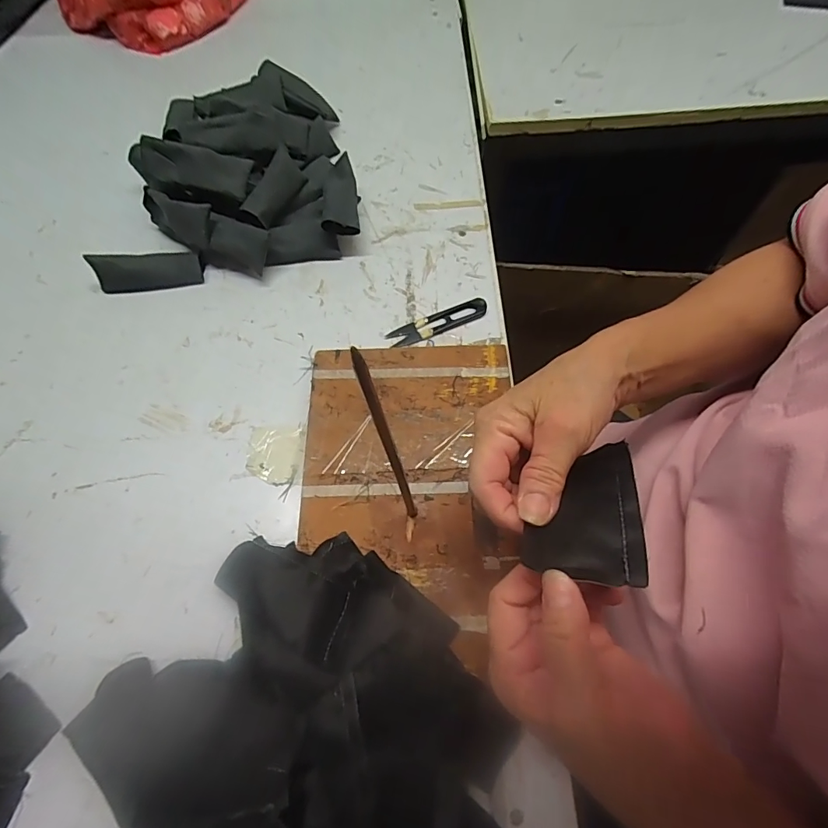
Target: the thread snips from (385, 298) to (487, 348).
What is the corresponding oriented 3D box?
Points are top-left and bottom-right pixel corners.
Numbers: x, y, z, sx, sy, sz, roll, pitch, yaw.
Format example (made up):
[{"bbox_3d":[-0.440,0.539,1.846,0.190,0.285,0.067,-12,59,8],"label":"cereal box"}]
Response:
[{"bbox_3d":[0.024,-0.089,0.434,0.100,0.007,0.022,-17,65,-6],"label":"thread snips"}]

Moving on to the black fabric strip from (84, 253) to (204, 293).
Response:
[{"bbox_3d":[-0.273,-0.152,0.461,0.099,0.037,0.029,-6,64,0],"label":"black fabric strip"}]

